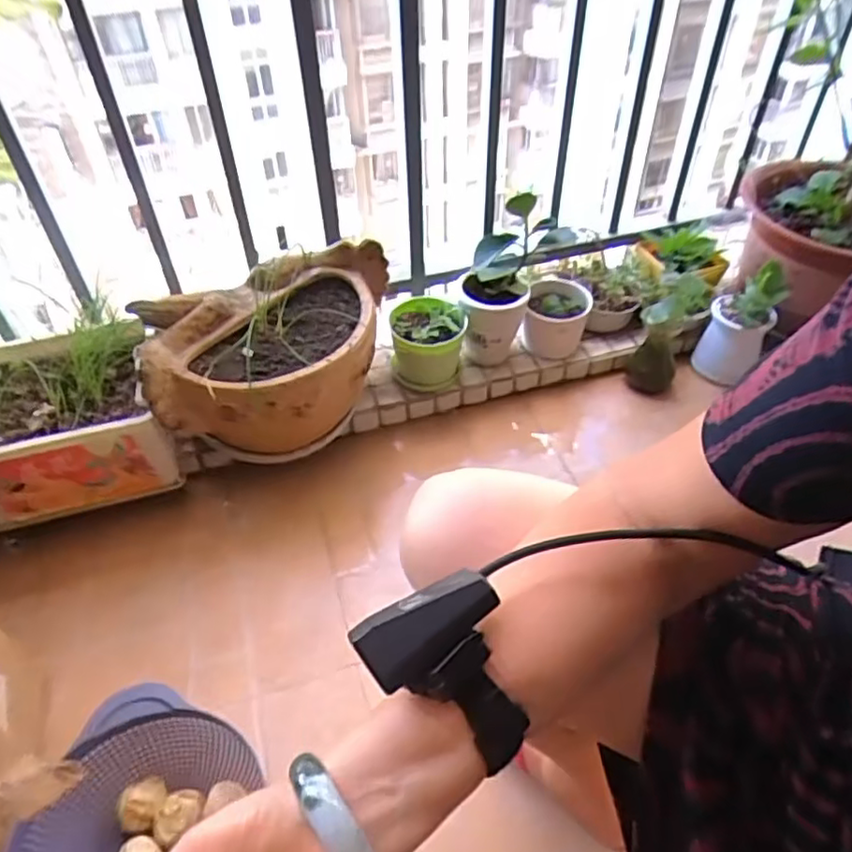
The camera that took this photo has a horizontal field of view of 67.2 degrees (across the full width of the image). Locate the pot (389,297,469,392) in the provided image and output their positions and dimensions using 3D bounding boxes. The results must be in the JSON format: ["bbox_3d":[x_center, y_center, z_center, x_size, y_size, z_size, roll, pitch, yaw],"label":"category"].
[{"bbox_3d":[0.004,-0.137,1.089,0.124,0.112,0.137,-8,45,-5],"label":"pot"}]

